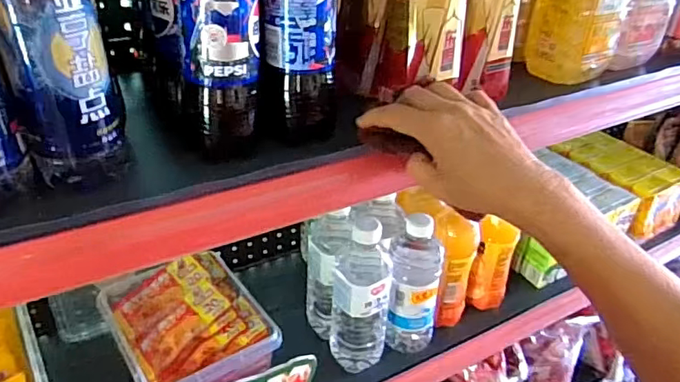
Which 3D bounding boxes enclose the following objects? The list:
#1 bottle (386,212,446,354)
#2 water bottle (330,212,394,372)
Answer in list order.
[{"bbox_3d":[0.092,0.121,0.679,0.067,0.191,0.056,14,35,14],"label":"bottle"},{"bbox_3d":[0.027,0.131,0.650,0.068,0.210,0.069,8,34,6],"label":"water bottle"}]

